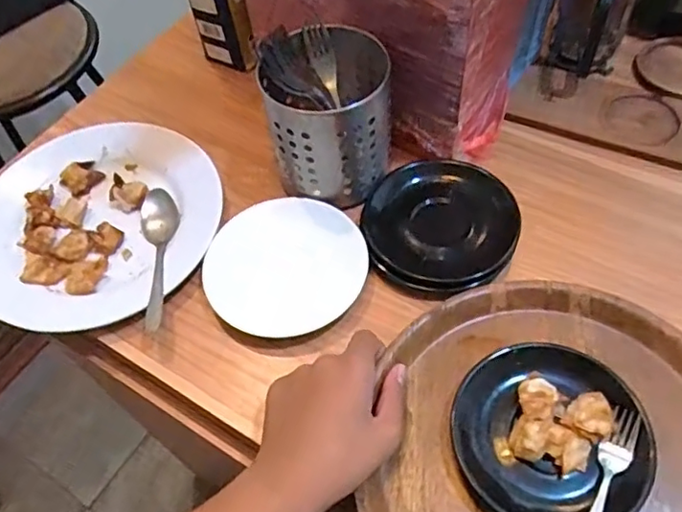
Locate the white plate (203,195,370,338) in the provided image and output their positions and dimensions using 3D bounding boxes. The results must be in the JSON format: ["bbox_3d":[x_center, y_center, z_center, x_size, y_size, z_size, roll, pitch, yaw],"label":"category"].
[{"bbox_3d":[-0.049,0.005,0.544,0.139,0.013,0.141,-2,56,3],"label":"white plate"}]

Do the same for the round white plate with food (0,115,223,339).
[{"bbox_3d":[-0.241,-0.039,0.593,0.239,0.029,0.245,-2,56,3],"label":"round white plate with food"}]

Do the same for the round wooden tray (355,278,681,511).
[{"bbox_3d":[0.165,0.149,0.431,0.267,0.033,0.286,-2,56,3],"label":"round wooden tray"}]

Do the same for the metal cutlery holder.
[{"bbox_3d":[-0.012,-0.134,0.569,0.117,0.115,0.120,-8,56,-1],"label":"metal cutlery holder"}]

